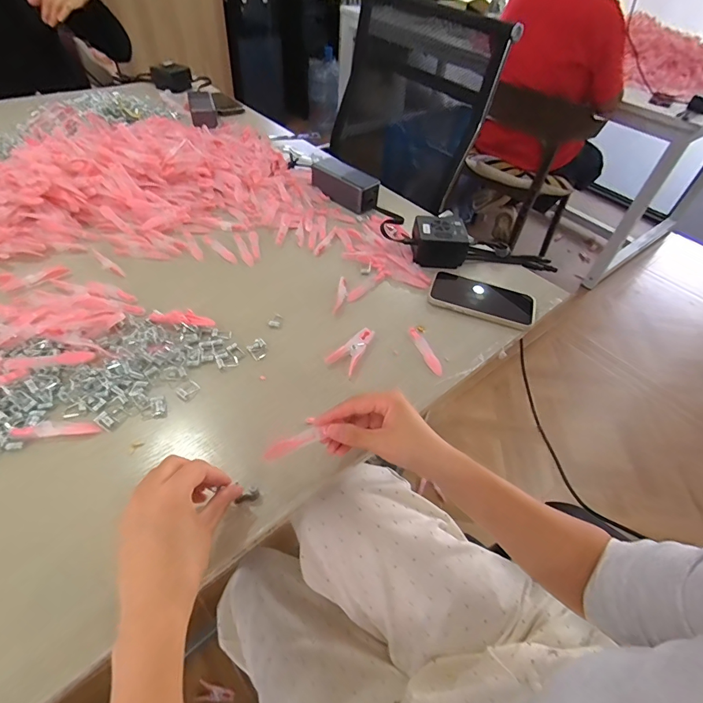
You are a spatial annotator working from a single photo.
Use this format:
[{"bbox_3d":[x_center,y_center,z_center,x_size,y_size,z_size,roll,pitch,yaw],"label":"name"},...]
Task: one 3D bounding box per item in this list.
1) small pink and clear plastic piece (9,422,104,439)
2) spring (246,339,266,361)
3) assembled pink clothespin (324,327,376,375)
[{"bbox_3d":[-0.290,0.077,0.398,0.079,0.008,0.015,-4,52,-9],"label":"small pink and clear plastic piece"},{"bbox_3d":[-0.113,-0.003,0.491,0.024,0.007,0.023,39,58,23],"label":"spring"},{"bbox_3d":[0.001,-0.005,0.497,0.037,0.012,0.073,26,54,15],"label":"assembled pink clothespin"}]

